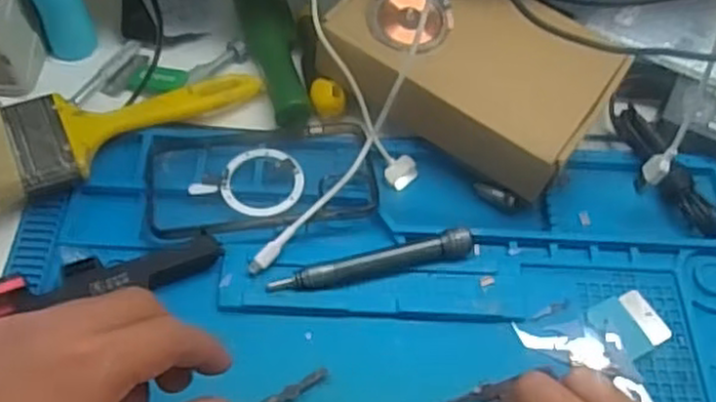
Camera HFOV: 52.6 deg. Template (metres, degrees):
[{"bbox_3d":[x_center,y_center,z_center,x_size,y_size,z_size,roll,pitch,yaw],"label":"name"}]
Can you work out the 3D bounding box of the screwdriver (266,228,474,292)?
[{"bbox_3d":[0.010,0.039,0.455,0.129,0.018,0.015,-11,60,-10],"label":"screwdriver"}]

